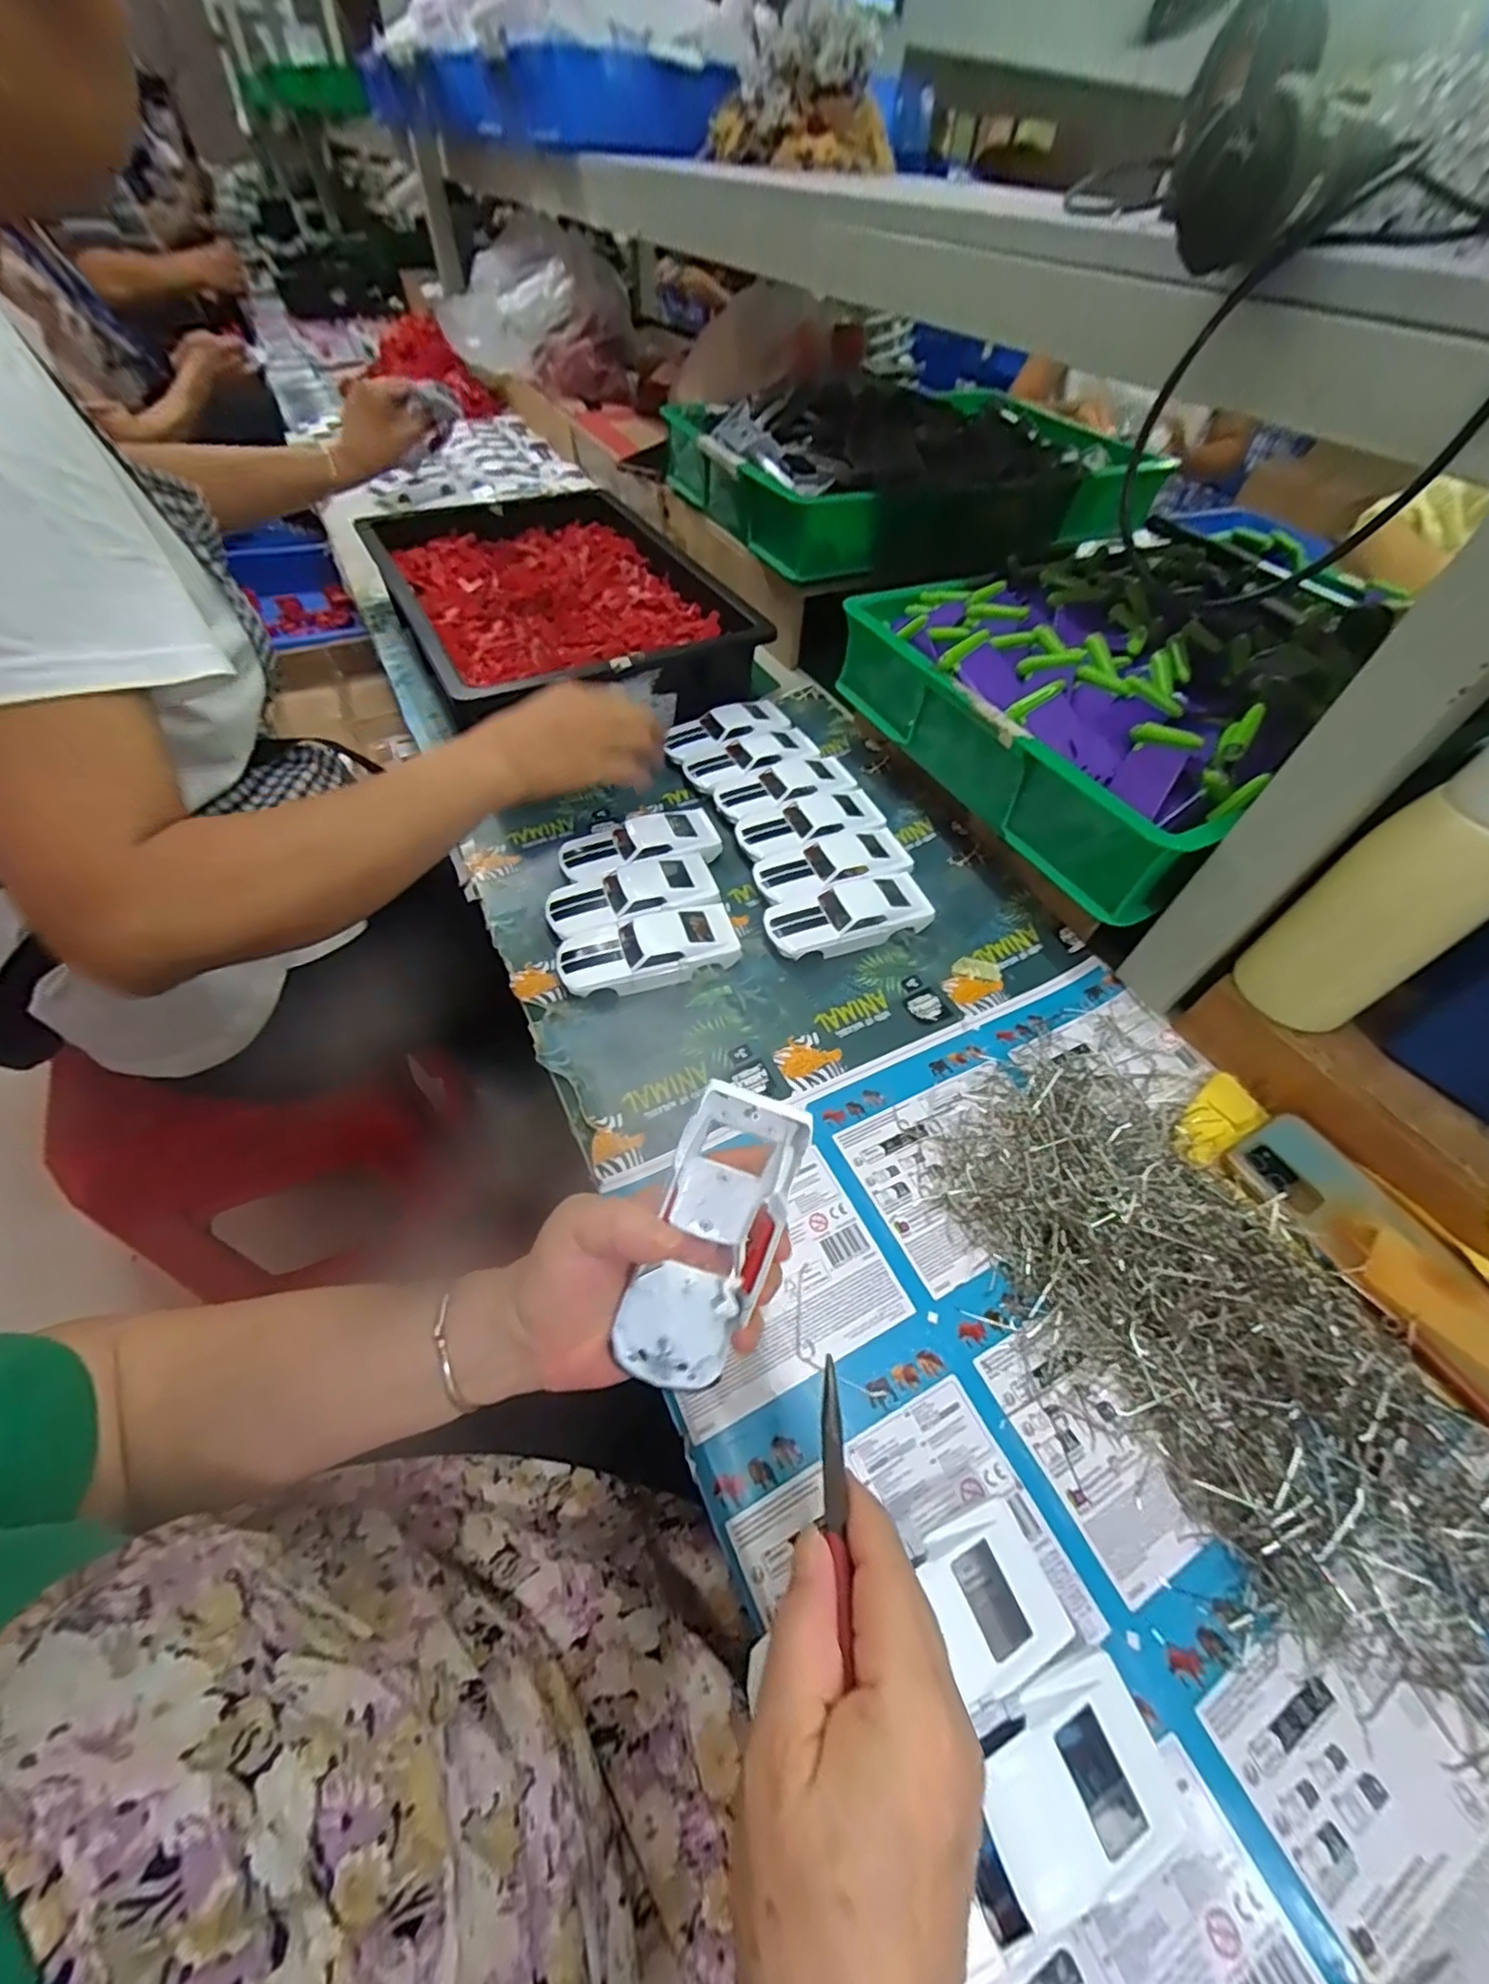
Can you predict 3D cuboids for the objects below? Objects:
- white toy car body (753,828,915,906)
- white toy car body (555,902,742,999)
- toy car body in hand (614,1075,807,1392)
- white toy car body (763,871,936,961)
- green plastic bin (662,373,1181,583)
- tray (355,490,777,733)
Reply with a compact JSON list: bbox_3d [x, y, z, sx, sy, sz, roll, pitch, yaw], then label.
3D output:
[{"bbox_3d":[0.074,-0.103,0.545,0.130,0.022,0.055,-16,56,-13],"label":"white toy car body"},{"bbox_3d":[-0.072,-0.034,0.488,0.130,0.028,0.060,-14,55,-12],"label":"white toy car body"},{"bbox_3d":[-0.014,0.109,0.293,0.052,0.034,0.130,21,87,13],"label":"toy car body in hand"},{"bbox_3d":[0.081,-0.060,0.516,0.130,0.026,0.054,-15,56,-13],"label":"white toy car body"},{"bbox_3d":[0.162,-0.640,0.789,0.433,0.129,0.376,-14,55,-15],"label":"green plastic bin"},{"bbox_3d":[-0.210,-0.426,0.727,0.313,0.084,0.430,-24,58,-18],"label":"tray"}]

